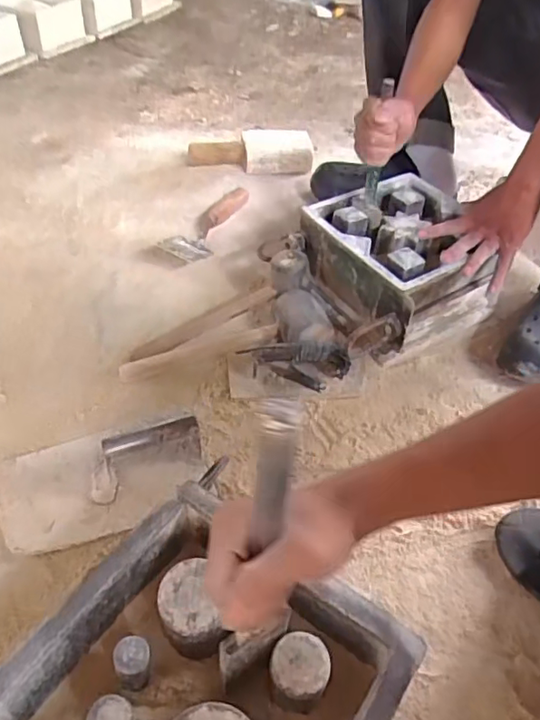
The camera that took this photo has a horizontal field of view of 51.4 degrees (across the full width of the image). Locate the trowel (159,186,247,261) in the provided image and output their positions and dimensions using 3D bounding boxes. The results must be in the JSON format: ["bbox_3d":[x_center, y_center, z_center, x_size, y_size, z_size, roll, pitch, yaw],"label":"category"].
[{"bbox_3d":[-0.107,-0.242,0.990,0.068,0.046,0.259,15,47,9],"label":"trowel"}]

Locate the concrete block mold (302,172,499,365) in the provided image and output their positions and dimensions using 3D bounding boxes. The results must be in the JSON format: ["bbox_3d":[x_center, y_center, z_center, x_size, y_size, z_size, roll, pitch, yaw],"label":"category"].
[{"bbox_3d":[0.187,-0.147,0.870,0.246,0.144,0.234,-25,54,-26],"label":"concrete block mold"}]

